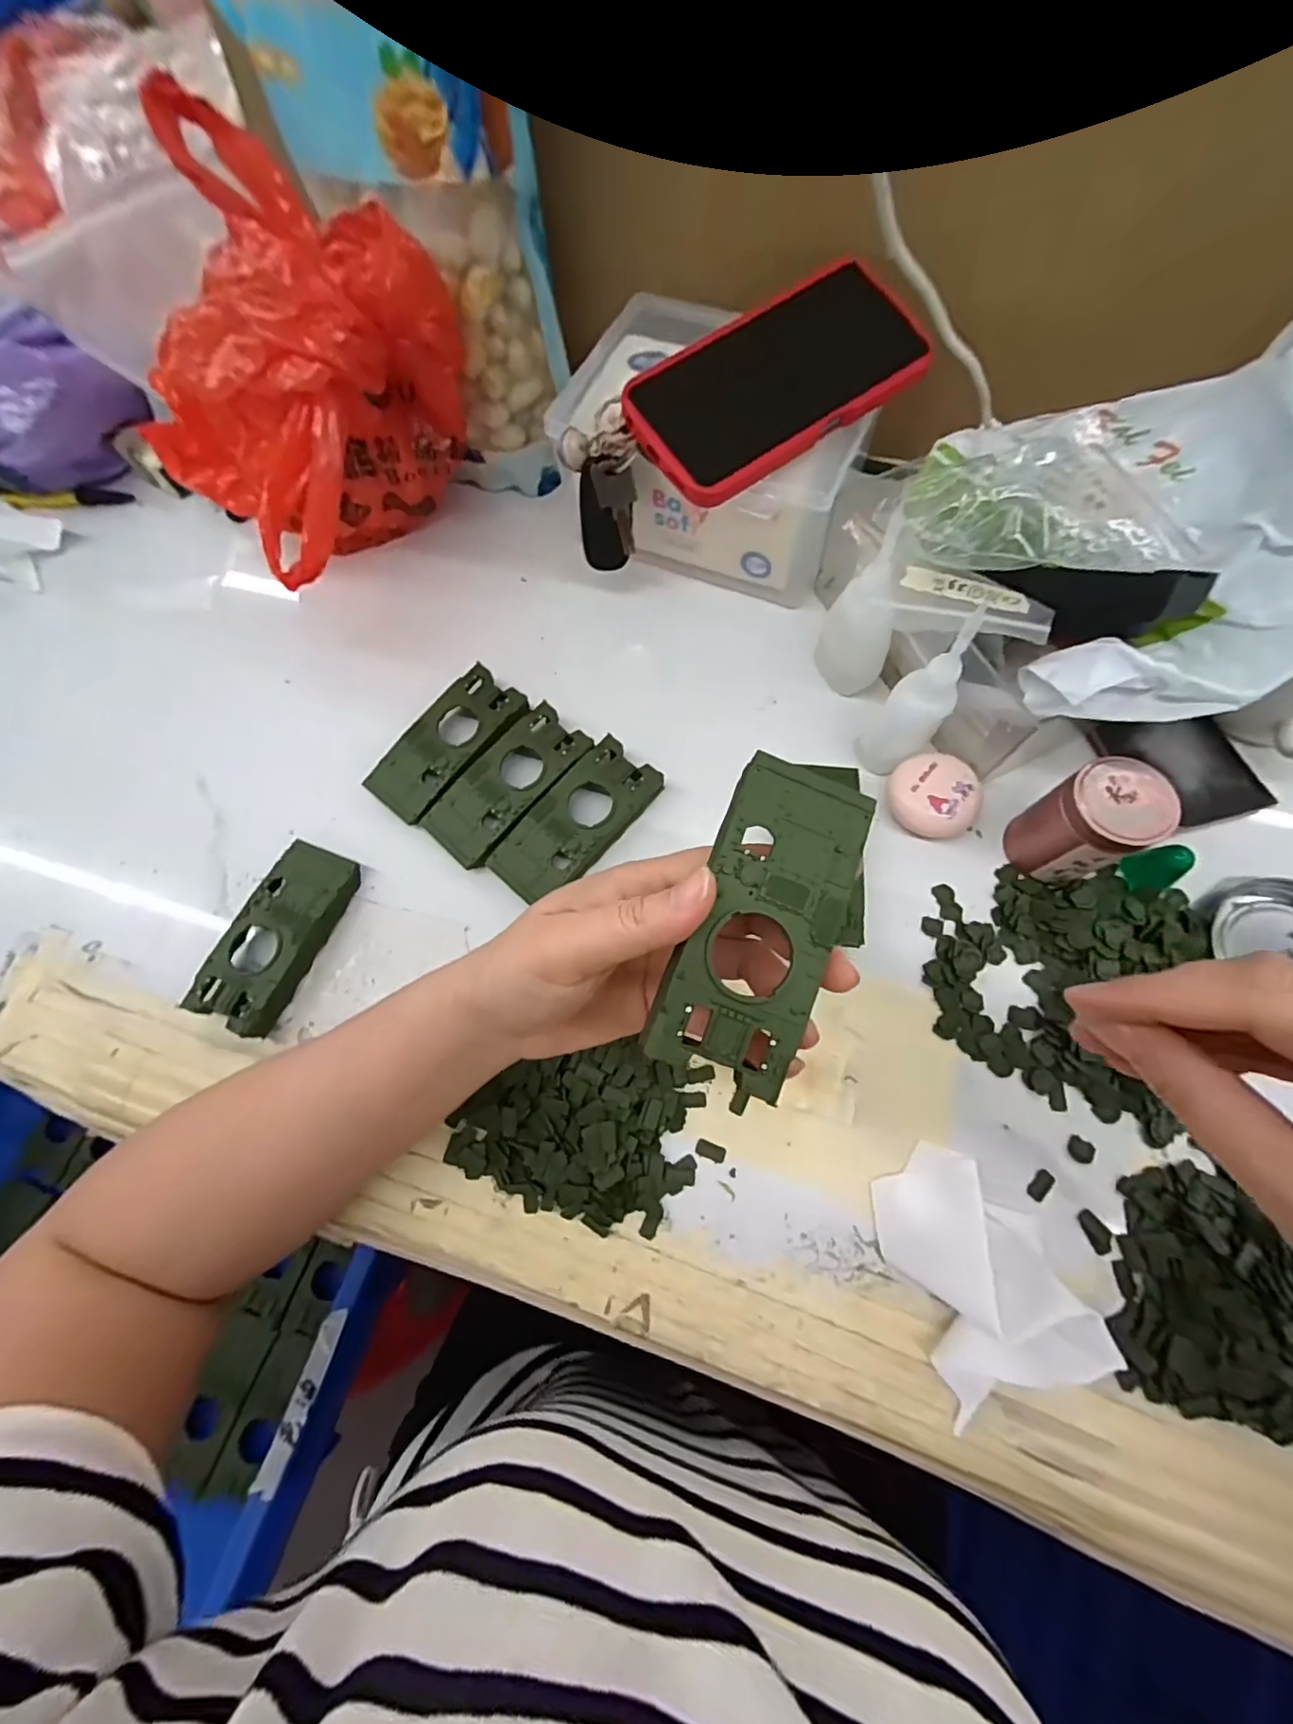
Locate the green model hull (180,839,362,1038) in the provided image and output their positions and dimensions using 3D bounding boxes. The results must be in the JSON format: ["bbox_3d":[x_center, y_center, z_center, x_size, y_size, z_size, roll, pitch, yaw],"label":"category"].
[{"bbox_3d":[-0.207,0.040,0.327,0.047,0.020,0.104,20,72,10],"label":"green model hull"}]

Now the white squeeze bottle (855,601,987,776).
[{"bbox_3d":[0.142,-0.088,0.298,0.034,0.103,0.039,34,75,14],"label":"white squeeze bottle"}]

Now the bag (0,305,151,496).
[{"bbox_3d":[-0.482,-0.329,0.430,0.181,0.089,0.068,5,70,5],"label":"bag"}]

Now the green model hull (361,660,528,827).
[{"bbox_3d":[-0.123,-0.074,0.358,0.051,0.018,0.102,40,77,16],"label":"green model hull"}]

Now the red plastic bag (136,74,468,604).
[{"bbox_3d":[-0.188,-0.255,0.341,0.160,0.176,0.138,-42,73,-11],"label":"red plastic bag"}]

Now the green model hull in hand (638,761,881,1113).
[{"bbox_3d":[0.041,0.018,0.186,0.050,0.012,0.107,21,80,11],"label":"green model hull in hand"}]

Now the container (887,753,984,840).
[{"bbox_3d":[0.161,-0.035,0.327,0.047,0.027,0.043,-1,70,3],"label":"container"}]

